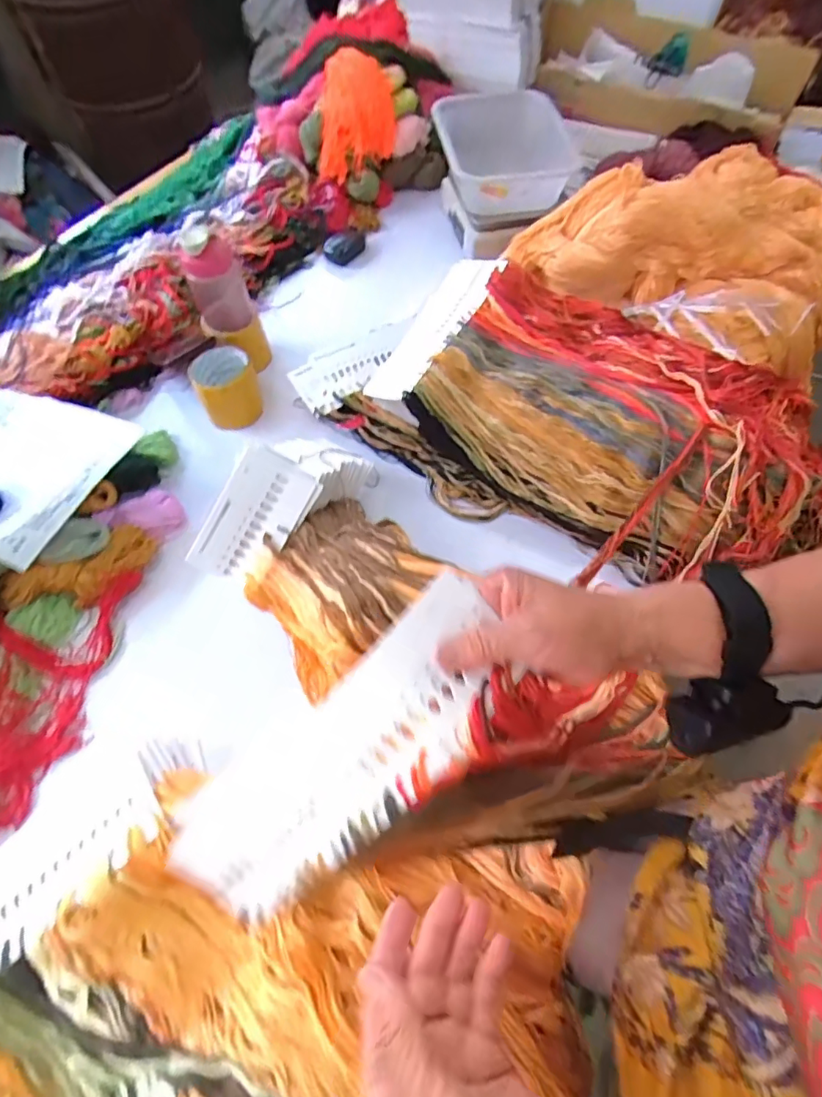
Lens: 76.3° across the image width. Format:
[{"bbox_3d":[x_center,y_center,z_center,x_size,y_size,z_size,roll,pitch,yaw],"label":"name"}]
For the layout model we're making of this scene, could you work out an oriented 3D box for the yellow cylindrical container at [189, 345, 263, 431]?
[{"bbox_3d":[-0.256,-0.223,0.733,0.084,0.069,0.085,-25,64,-12],"label":"yellow cylindrical container"}]

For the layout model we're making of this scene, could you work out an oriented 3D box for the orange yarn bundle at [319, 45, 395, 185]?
[{"bbox_3d":[-0.099,-0.758,0.925,0.136,0.122,0.143,-3,61,-1],"label":"orange yarn bundle"}]

